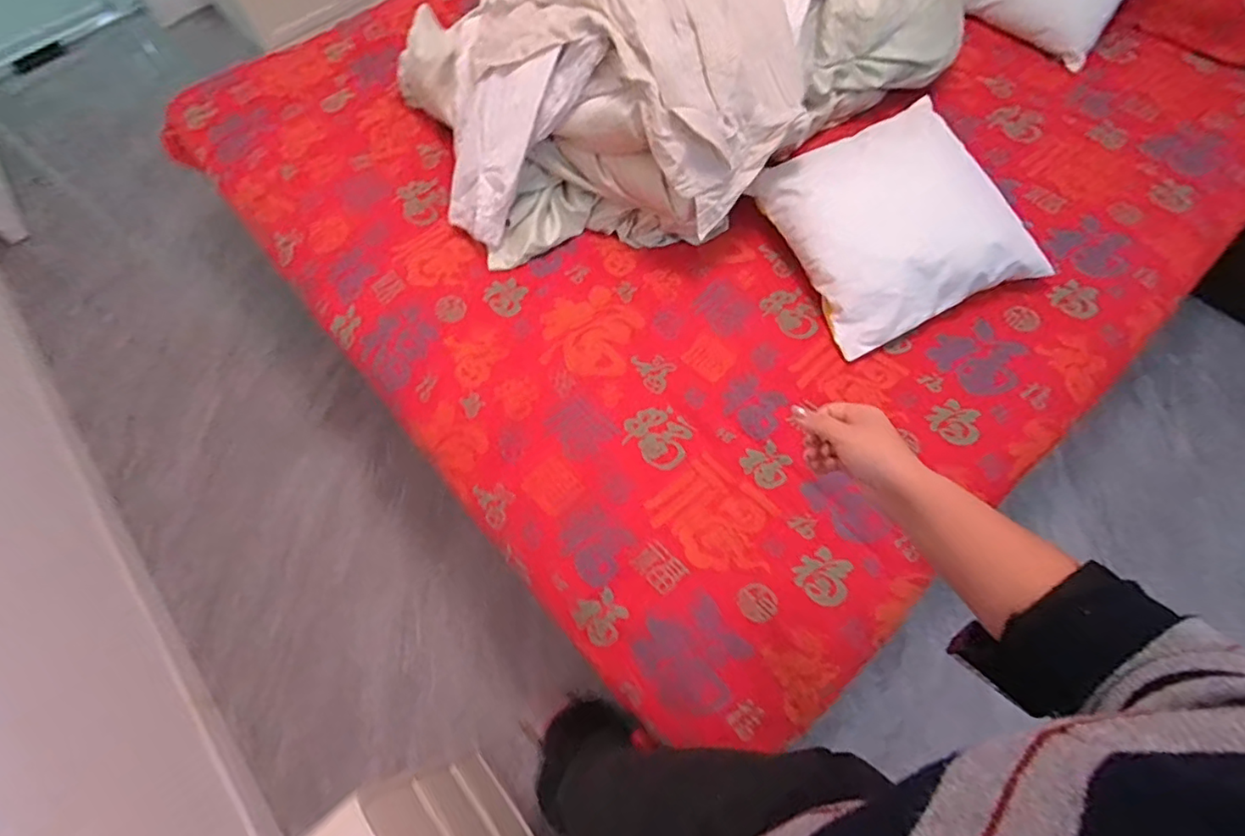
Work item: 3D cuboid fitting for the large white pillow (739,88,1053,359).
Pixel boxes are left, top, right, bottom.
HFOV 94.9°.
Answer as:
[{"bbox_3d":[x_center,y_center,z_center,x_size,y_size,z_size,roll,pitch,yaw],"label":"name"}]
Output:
[{"bbox_3d":[0.490,-0.355,1.036,0.392,0.132,0.391,-20,64,-11],"label":"large white pillow"}]

